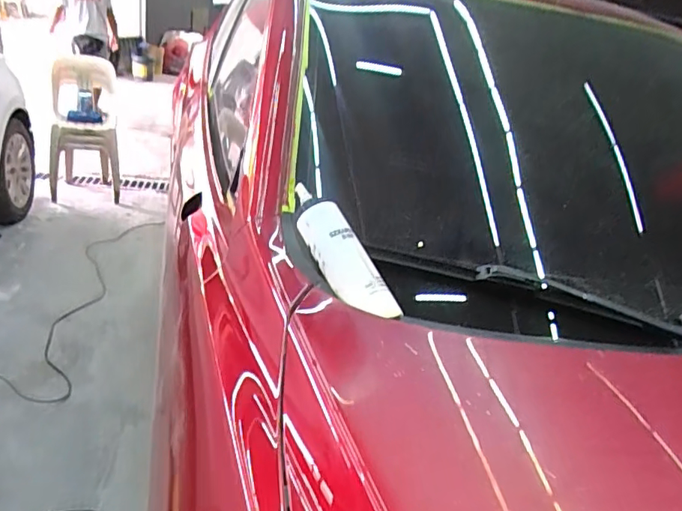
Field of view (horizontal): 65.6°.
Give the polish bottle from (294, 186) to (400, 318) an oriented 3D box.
[{"bbox_3d":[-0.004,-0.007,0.619,0.044,0.052,0.205,-16,61,-40],"label":"polish bottle"}]

